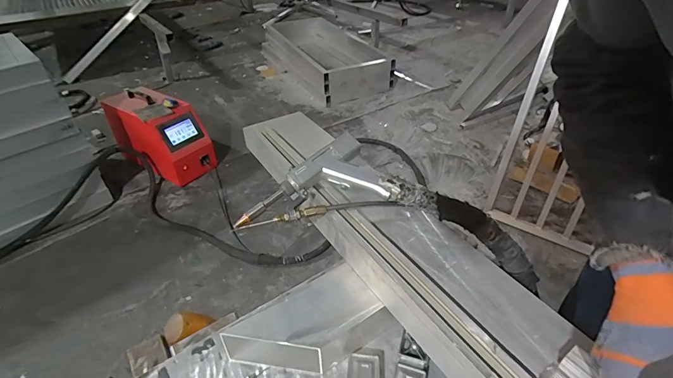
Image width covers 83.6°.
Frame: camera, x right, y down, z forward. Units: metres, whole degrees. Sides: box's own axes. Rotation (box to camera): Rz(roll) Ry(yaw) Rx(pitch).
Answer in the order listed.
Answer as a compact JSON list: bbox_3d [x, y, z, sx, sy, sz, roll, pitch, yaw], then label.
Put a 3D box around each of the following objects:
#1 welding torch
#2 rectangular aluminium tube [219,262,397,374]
[{"bbox_3d":[-0.002,-0.005,0.623,0.299,0.060,0.128,-4,71,-2],"label":"welding torch"},{"bbox_3d":[-0.042,0.202,0.545,0.221,0.074,0.104,-20,42,-22],"label":"rectangular aluminium tube"}]

